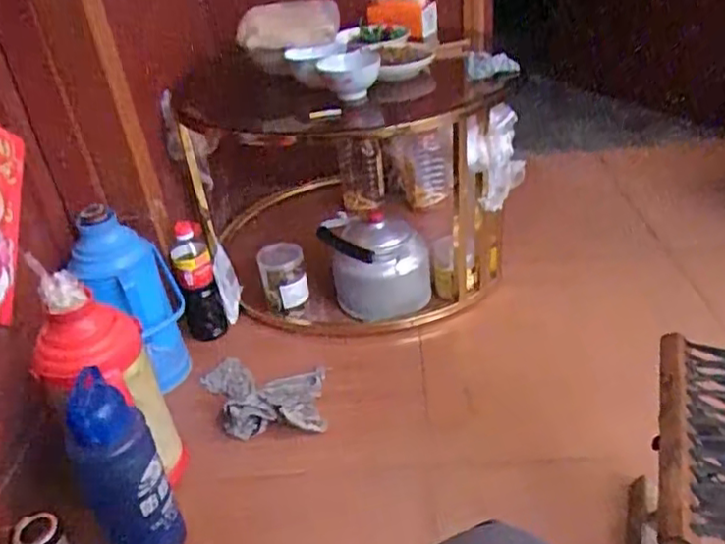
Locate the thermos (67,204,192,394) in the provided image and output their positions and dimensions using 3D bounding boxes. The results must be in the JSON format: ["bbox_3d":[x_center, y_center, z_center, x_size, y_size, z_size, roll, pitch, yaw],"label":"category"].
[{"bbox_3d":[-0.421,0.065,1.198,0.127,0.367,0.119,11,36,27],"label":"thermos"}]

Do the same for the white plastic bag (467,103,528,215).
[{"bbox_3d":[0.251,-0.210,1.210,0.103,0.184,0.064,0,32,11],"label":"white plastic bag"}]

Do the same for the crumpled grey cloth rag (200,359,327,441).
[{"bbox_3d":[-0.193,0.213,1.228,0.235,0.055,0.215,-7,32,1],"label":"crumpled grey cloth rag"}]

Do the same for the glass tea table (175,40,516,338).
[{"bbox_3d":[-0.064,-0.253,1.517,0.625,0.518,0.725,-15,32,-12],"label":"glass tea table"}]

